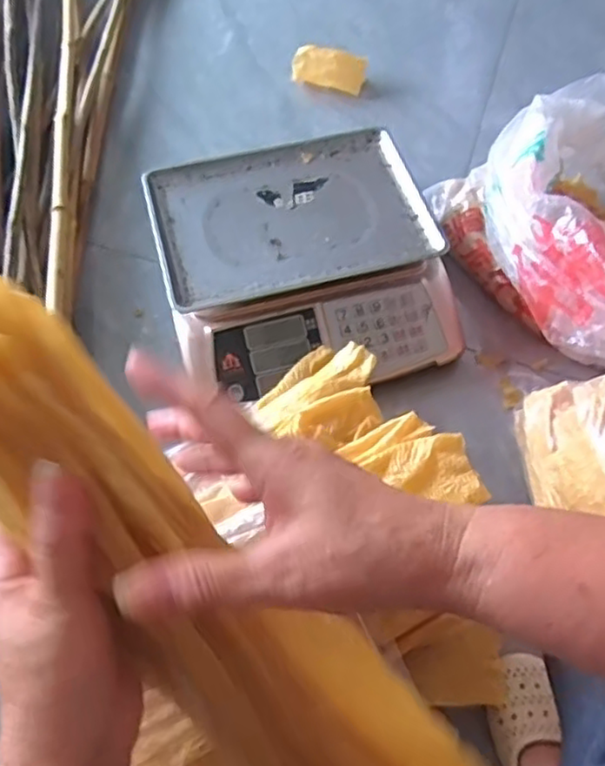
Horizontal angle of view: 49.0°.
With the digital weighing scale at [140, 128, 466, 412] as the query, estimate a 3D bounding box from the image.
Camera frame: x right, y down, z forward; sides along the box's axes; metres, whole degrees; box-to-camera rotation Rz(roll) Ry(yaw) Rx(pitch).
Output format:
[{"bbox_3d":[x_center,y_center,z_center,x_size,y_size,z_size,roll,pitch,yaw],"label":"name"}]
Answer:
[{"bbox_3d":[-0.005,-0.151,0.861,0.341,0.101,0.340,-15,62,-9],"label":"digital weighing scale"}]

